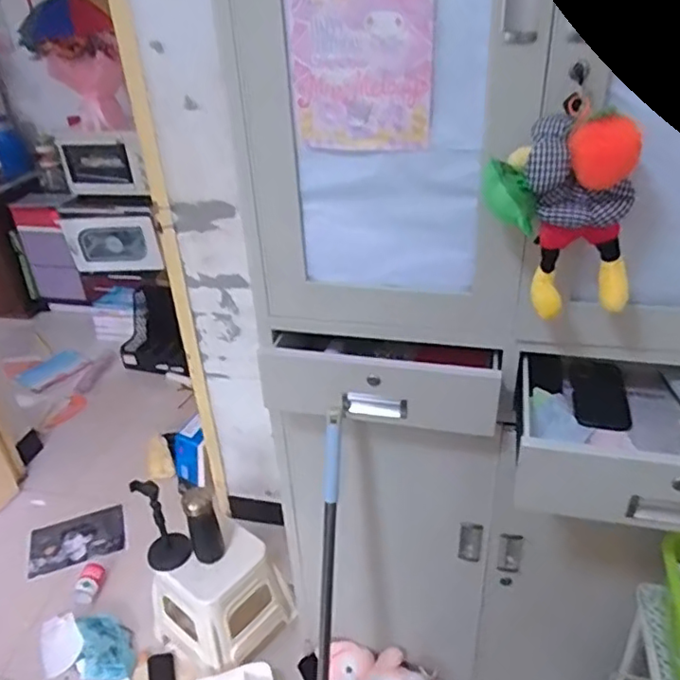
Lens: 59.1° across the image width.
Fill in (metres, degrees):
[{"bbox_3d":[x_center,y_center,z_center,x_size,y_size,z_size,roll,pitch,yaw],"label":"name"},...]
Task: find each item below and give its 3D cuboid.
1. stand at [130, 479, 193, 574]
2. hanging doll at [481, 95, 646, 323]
[{"bbox_3d":[-0.380,0.395,1.281,0.091,0.222,0.079,-15,34,-19],"label":"stand"},{"bbox_3d":[0.251,-0.143,0.685,0.164,0.220,0.080,7,34,15],"label":"hanging doll"}]

